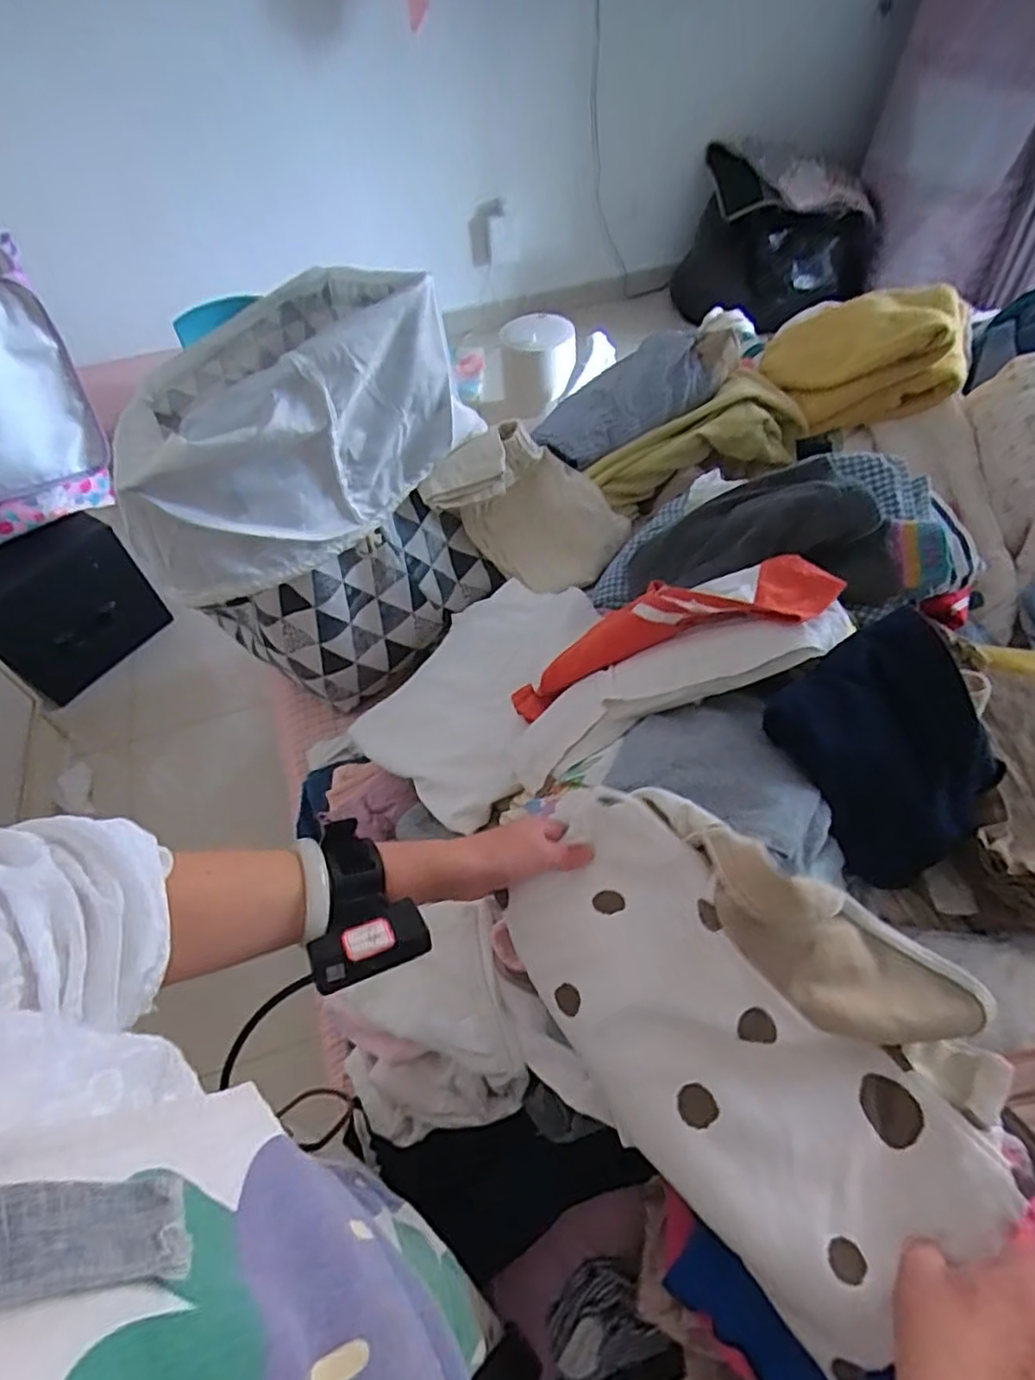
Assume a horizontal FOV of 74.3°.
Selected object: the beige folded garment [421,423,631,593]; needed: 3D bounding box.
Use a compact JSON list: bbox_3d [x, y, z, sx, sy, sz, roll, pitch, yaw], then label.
[{"bbox_3d":[0.017,-0.247,0.946,0.262,0.171,0.143,2,55,7],"label":"beige folded garment"}]

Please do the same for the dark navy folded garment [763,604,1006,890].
[{"bbox_3d":[0.334,0.068,0.604,0.153,0.251,0.058,-30,20,16],"label":"dark navy folded garment"}]

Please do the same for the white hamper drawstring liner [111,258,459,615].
[{"bbox_3d":[-0.235,-0.268,0.745,0.407,0.239,0.094,-31,58,-16],"label":"white hamper drawstring liner"}]

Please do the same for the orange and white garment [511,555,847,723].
[{"bbox_3d":[0.130,-0.056,0.654,0.330,0.072,0.091,-21,52,18],"label":"orange and white garment"}]

